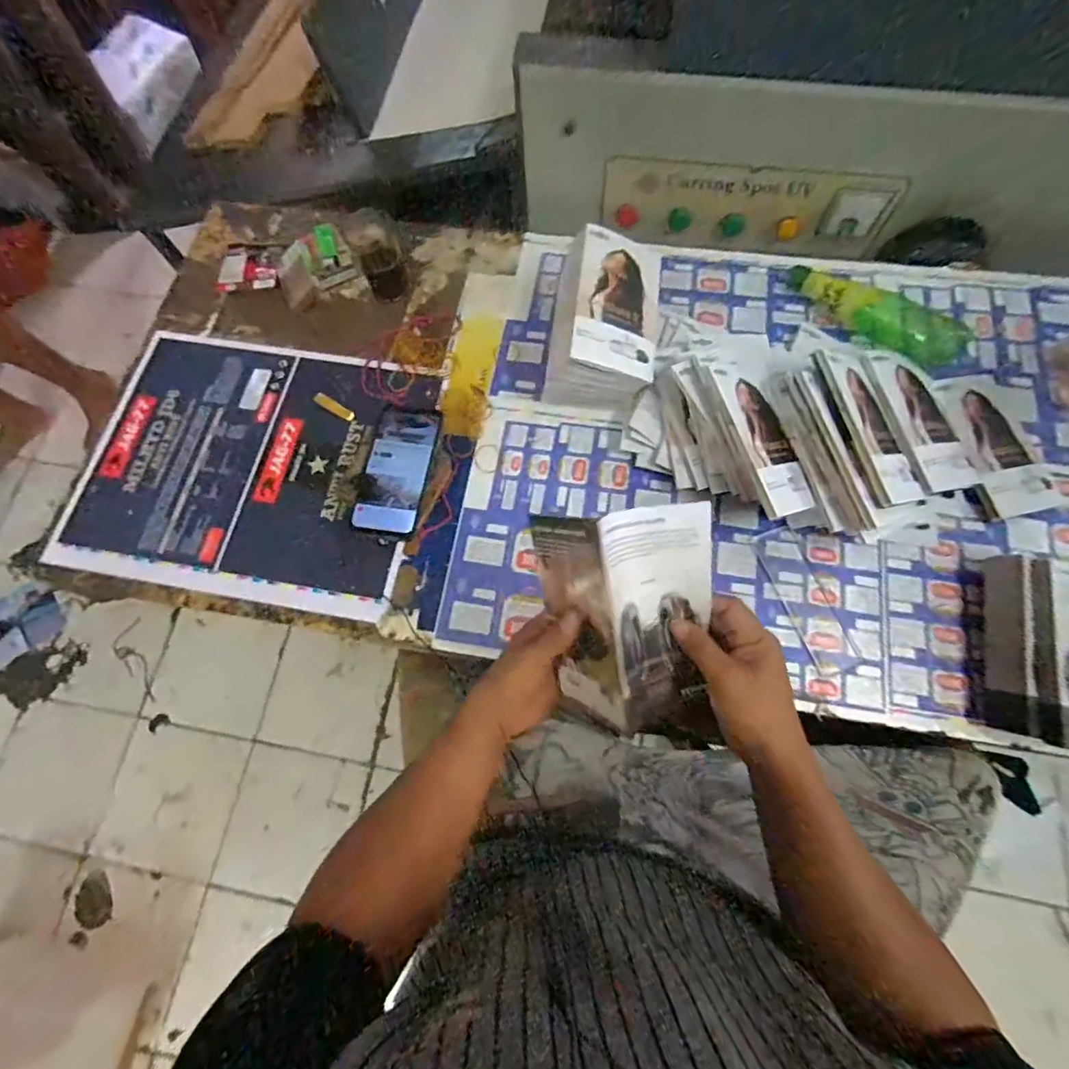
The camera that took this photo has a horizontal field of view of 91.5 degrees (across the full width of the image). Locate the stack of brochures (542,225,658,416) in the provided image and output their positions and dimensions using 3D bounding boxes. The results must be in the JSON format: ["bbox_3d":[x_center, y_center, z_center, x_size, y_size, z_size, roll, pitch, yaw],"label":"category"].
[{"bbox_3d":[0.081,-0.242,0.620,0.123,0.113,0.193,6,72,4],"label":"stack of brochures"}]

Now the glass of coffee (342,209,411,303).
[{"bbox_3d":[-0.201,-0.362,0.680,0.064,0.094,0.059,-22,73,-5],"label":"glass of coffee"}]

